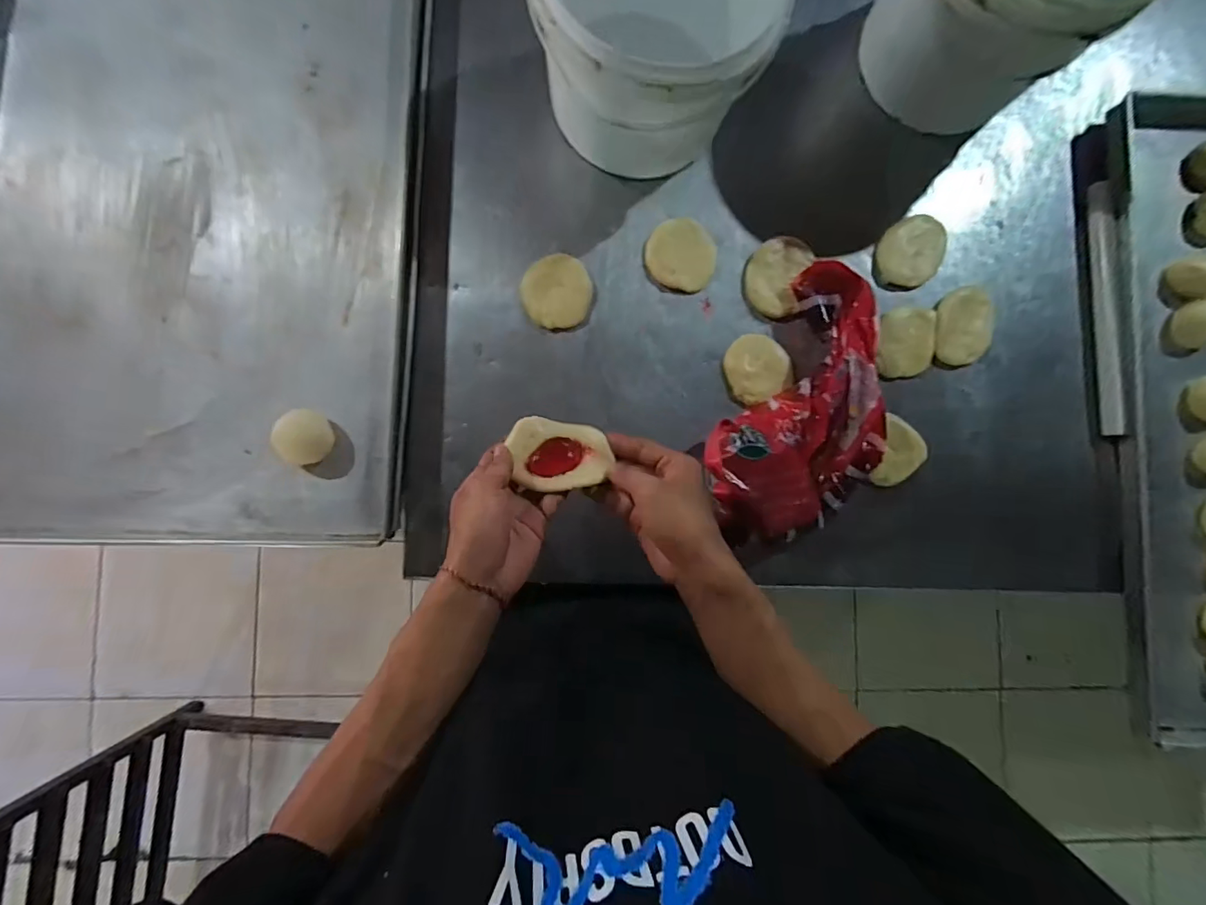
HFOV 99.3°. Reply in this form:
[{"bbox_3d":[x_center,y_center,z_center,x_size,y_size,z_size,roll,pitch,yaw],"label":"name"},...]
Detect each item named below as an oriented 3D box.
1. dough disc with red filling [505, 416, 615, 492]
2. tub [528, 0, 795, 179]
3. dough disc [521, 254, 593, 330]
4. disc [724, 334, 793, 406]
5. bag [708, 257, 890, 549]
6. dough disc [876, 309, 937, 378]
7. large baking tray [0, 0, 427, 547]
[{"bbox_3d":[-0.038,0.003,0.444,0.088,0.006,0.064,11,67,0],"label":"dough disc with red filling"},{"bbox_3d":[0.051,-0.402,0.491,0.212,0.170,0.201,0,86,-2],"label":"tub"},{"bbox_3d":[-0.049,-0.173,0.551,0.073,0.018,0.072,0,86,-2],"label":"dough disc"},{"bbox_3d":[0.172,-0.094,0.565,0.071,0.013,0.074,0,86,-2],"label":"disc"},{"bbox_3d":[0.211,-0.043,0.530,0.152,0.067,0.301,31,86,0],"label":"bag"},{"bbox_3d":[0.336,-0.124,0.565,0.071,0.020,0.079,1,86,-2],"label":"dough disc"},{"bbox_3d":[-0.428,-0.272,0.531,0.460,0.032,0.724,2,86,-3],"label":"large baking tray"}]

